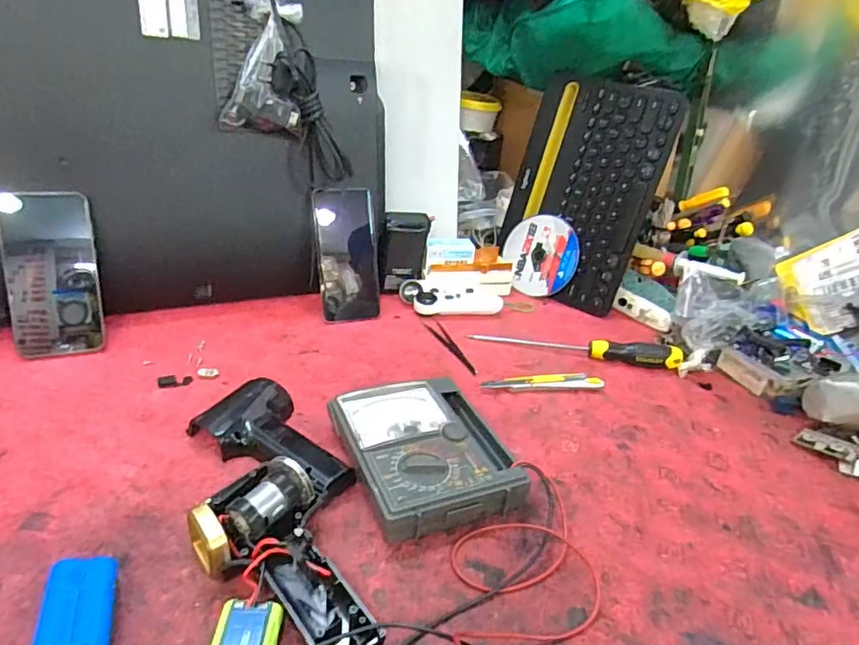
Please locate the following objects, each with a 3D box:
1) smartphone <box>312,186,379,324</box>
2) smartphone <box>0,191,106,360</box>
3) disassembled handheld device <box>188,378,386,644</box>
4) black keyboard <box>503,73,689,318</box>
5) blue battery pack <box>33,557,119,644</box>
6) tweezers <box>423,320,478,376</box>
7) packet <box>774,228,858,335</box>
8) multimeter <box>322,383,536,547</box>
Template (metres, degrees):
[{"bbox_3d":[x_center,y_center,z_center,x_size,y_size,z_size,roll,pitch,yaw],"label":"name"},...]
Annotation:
[{"bbox_3d":[-0.099,-0.082,0.695,0.073,0.159,0.015,-6,6,-24],"label":"smartphone"},{"bbox_3d":[-0.371,-0.046,0.561,0.077,0.158,0.008,-8,14,-35],"label":"smartphone"},{"bbox_3d":[-0.114,0.125,0.423,0.117,0.044,0.275,-4,31,-21],"label":"disassembled handheld device"},{"bbox_3d":[0.206,-0.179,0.772,0.192,0.290,0.016,27,17,30],"label":"black keyboard"},{"bbox_3d":[-0.202,0.167,0.328,0.036,0.024,0.072,-5,31,-22],"label":"blue battery pack"},{"bbox_3d":[0.026,0.028,0.668,0.021,0.004,0.120,-6,32,-23],"label":"tweezers"},{"bbox_3d":[0.485,-0.052,0.659,0.020,0.131,0.111,12,64,-29],"label":"packet"},{"bbox_3d":[-0.006,0.108,0.484,0.124,0.037,0.152,-6,32,-24],"label":"multimeter"}]

